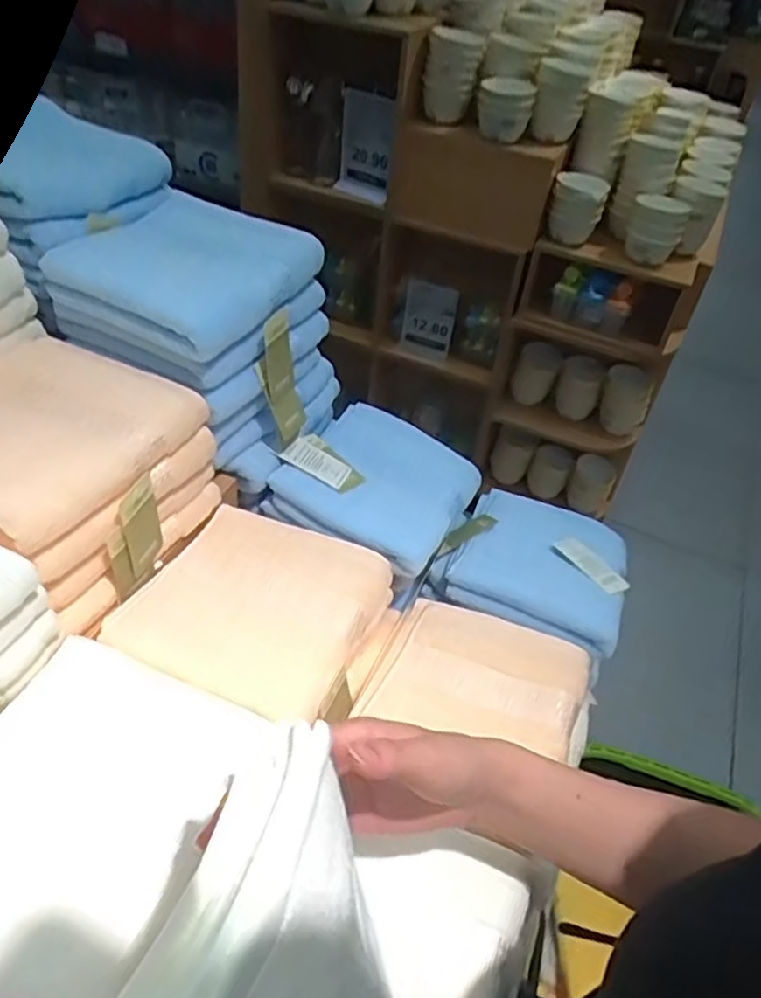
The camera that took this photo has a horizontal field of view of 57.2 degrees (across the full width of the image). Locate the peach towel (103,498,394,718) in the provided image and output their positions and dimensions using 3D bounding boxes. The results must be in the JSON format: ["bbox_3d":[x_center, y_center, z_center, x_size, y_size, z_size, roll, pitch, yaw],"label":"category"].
[{"bbox_3d":[-0.092,0.078,0.541,0.160,0.030,0.185,21,43,14],"label":"peach towel"}]

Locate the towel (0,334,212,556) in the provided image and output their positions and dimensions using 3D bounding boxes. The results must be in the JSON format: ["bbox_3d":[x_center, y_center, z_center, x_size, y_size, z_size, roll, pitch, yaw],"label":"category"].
[{"bbox_3d":[-0.246,-0.052,0.501,0.163,0.030,0.187,23,44,16],"label":"towel"}]

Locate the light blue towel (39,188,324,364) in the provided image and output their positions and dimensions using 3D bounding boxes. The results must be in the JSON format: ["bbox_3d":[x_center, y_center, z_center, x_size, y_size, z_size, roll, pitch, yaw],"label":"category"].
[{"bbox_3d":[-0.164,-0.199,0.603,0.169,0.042,0.181,21,43,14],"label":"light blue towel"}]

